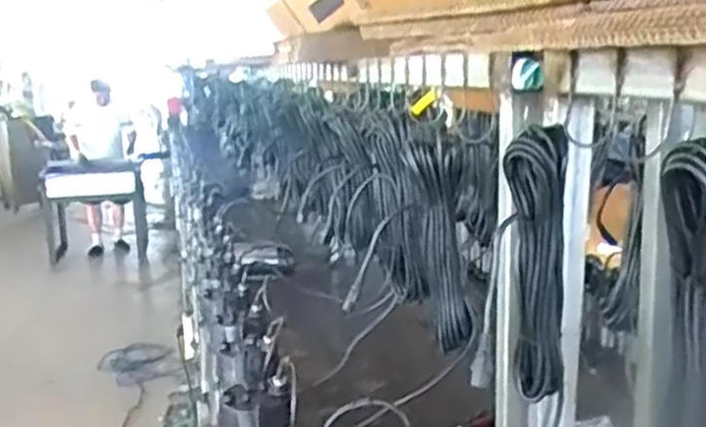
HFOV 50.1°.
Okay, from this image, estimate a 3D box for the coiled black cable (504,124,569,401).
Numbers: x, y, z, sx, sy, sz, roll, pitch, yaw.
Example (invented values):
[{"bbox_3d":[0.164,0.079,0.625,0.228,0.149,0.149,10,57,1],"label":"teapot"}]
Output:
[{"bbox_3d":[0.231,0.069,0.959,0.075,0.340,0.047,3,12,18],"label":"coiled black cable"}]

